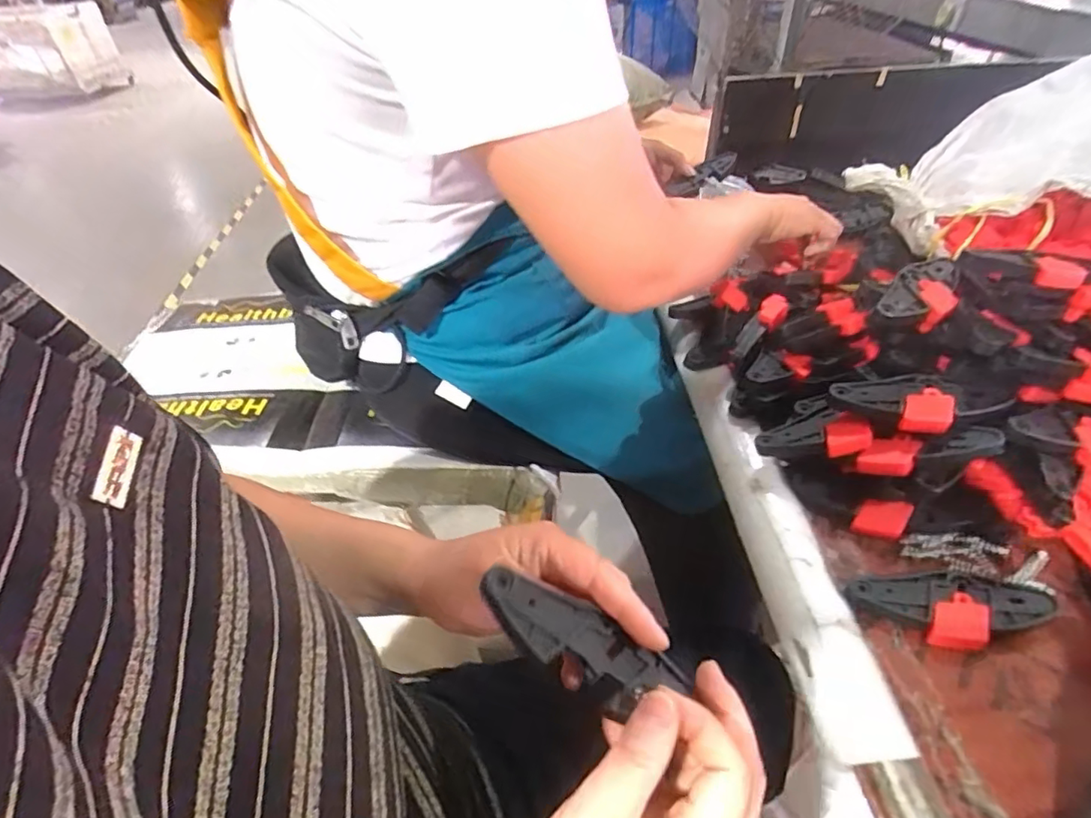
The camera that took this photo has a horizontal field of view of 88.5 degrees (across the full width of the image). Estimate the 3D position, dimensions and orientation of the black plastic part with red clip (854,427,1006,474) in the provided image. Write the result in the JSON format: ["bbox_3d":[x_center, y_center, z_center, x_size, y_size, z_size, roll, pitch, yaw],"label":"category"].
[{"bbox_3d":[0.272,0.030,0.401,0.088,0.015,0.025,-12,38,16],"label":"black plastic part with red clip"}]

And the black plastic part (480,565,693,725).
[{"bbox_3d":[0.019,0.114,0.270,0.106,0.008,0.035,30,46,0],"label":"black plastic part"}]

